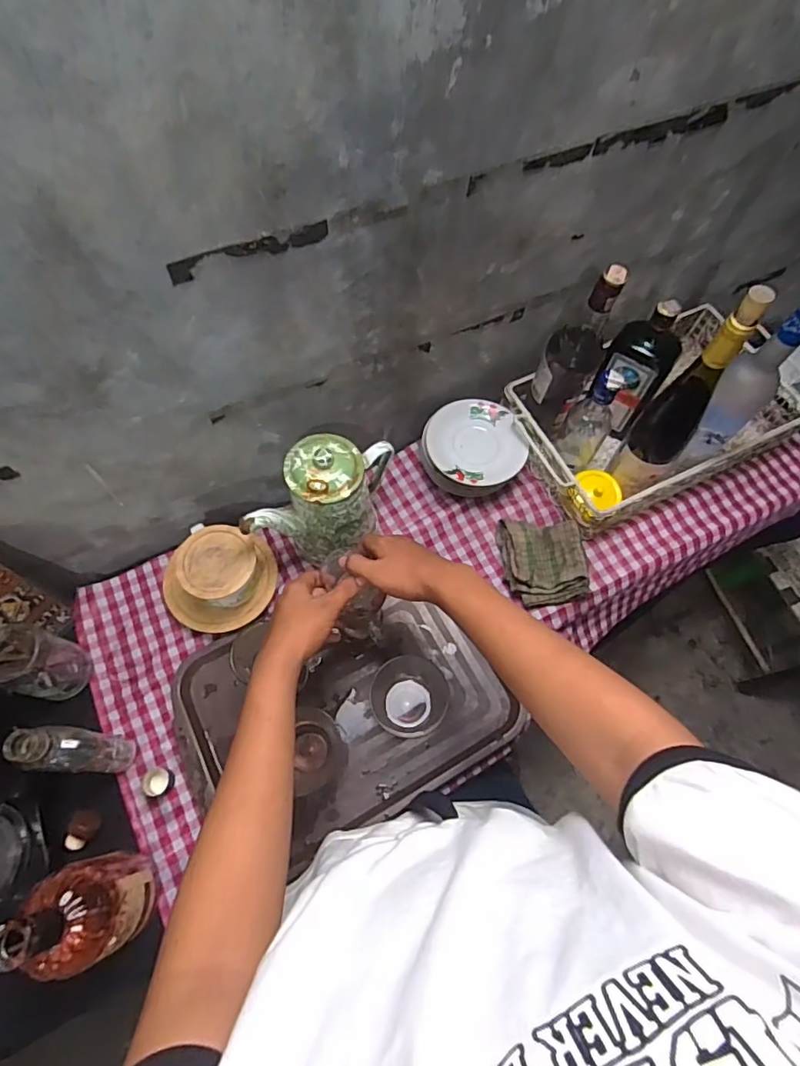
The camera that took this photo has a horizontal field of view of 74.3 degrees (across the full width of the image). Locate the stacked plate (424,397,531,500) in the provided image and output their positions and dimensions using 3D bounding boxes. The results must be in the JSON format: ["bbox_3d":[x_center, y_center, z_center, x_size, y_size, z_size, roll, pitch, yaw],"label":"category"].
[{"bbox_3d":[0.110,-0.123,0.811,0.148,0.075,0.148,1,66,-2],"label":"stacked plate"}]

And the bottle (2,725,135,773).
[{"bbox_3d":[-0.364,0.248,0.604,0.052,0.180,0.049,2,66,-1],"label":"bottle"}]

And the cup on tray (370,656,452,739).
[{"bbox_3d":[0.014,0.215,0.704,0.104,0.048,0.105,1,66,-2],"label":"cup on tray"}]

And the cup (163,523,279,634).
[{"bbox_3d":[-0.254,0.056,0.731,0.145,0.108,0.149,34,69,13],"label":"cup"}]

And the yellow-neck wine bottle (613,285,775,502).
[{"bbox_3d":[0.355,-0.158,0.651,0.072,0.313,0.077,-40,73,-18],"label":"yellow-neck wine bottle"}]

